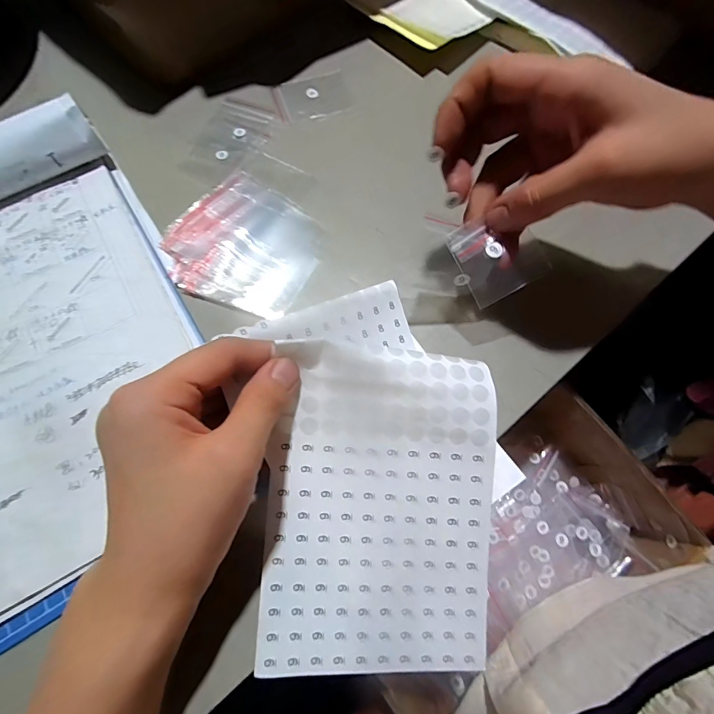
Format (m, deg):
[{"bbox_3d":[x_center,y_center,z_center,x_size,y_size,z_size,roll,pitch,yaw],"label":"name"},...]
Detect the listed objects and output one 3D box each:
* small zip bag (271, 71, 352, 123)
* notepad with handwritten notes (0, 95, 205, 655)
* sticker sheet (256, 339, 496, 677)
[{"bbox_3d":[-0.039,-0.233,0.352,0.066,0.004,0.047,-16,75,-7],"label":"small zip bag"},{"bbox_3d":[-0.217,-0.001,0.239,0.215,0.031,0.297,-28,75,-10],"label":"notepad with handwritten notes"},{"bbox_3d":[0.013,0.082,0.217,0.121,0.012,0.171,3,88,-2],"label":"sticker sheet"}]

